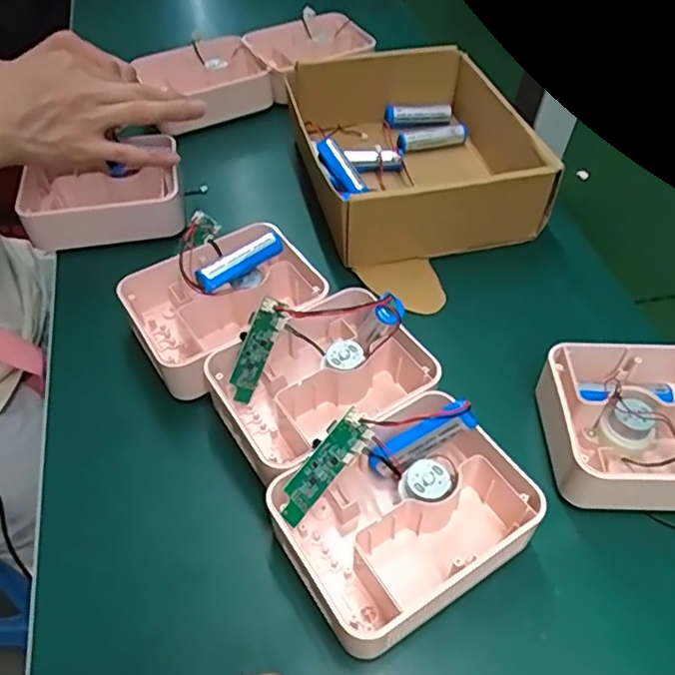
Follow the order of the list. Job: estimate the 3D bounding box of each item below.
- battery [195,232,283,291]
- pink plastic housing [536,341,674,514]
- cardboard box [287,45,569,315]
[{"bbox_3d":[-0.071,-0.055,0.442,0.070,0.019,0.016,-37,61,-26],"label":"battery"},{"bbox_3d":[0.205,0.056,0.388,0.139,0.054,0.101,2,52,0],"label":"pink plastic housing"},{"bbox_3d":[0.061,-0.179,0.575,0.187,0.086,0.257,-12,53,-11],"label":"cardboard box"}]

